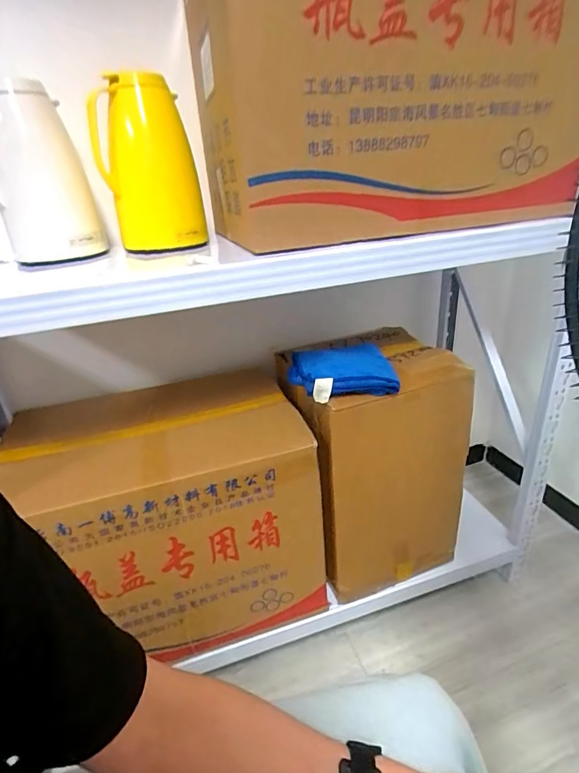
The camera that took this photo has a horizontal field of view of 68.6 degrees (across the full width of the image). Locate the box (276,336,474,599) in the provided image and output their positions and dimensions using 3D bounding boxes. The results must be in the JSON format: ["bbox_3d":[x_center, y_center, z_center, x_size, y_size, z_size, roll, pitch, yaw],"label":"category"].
[{"bbox_3d":[0.179,0.158,0.963,0.333,0.508,0.284,-15,29,-18],"label":"box"}]

